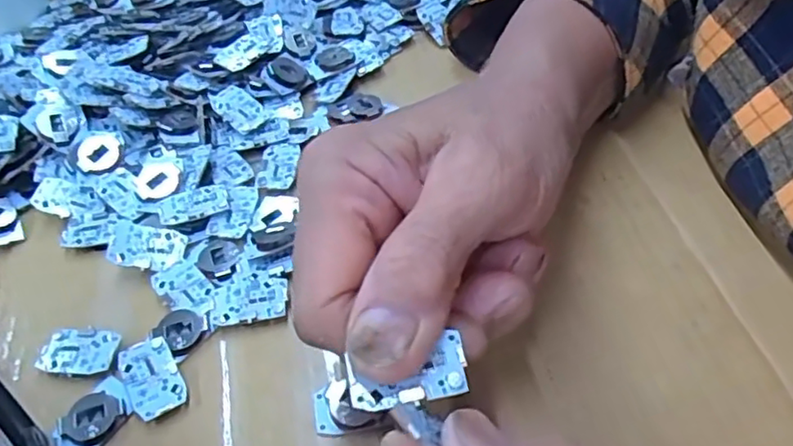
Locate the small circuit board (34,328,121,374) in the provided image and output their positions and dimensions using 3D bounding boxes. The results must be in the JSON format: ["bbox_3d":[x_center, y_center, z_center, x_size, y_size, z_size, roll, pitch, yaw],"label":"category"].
[{"bbox_3d":[-0.119,0.048,0.234,0.030,0.004,0.017,3,50,7],"label":"small circuit board"}]

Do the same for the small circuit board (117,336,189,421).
[{"bbox_3d":[-0.087,0.055,0.223,0.018,0.004,0.030,-28,53,-18],"label":"small circuit board"}]

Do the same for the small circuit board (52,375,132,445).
[{"bbox_3d":[-0.105,0.066,0.214,0.018,0.004,0.027,31,58,27],"label":"small circuit board"}]

